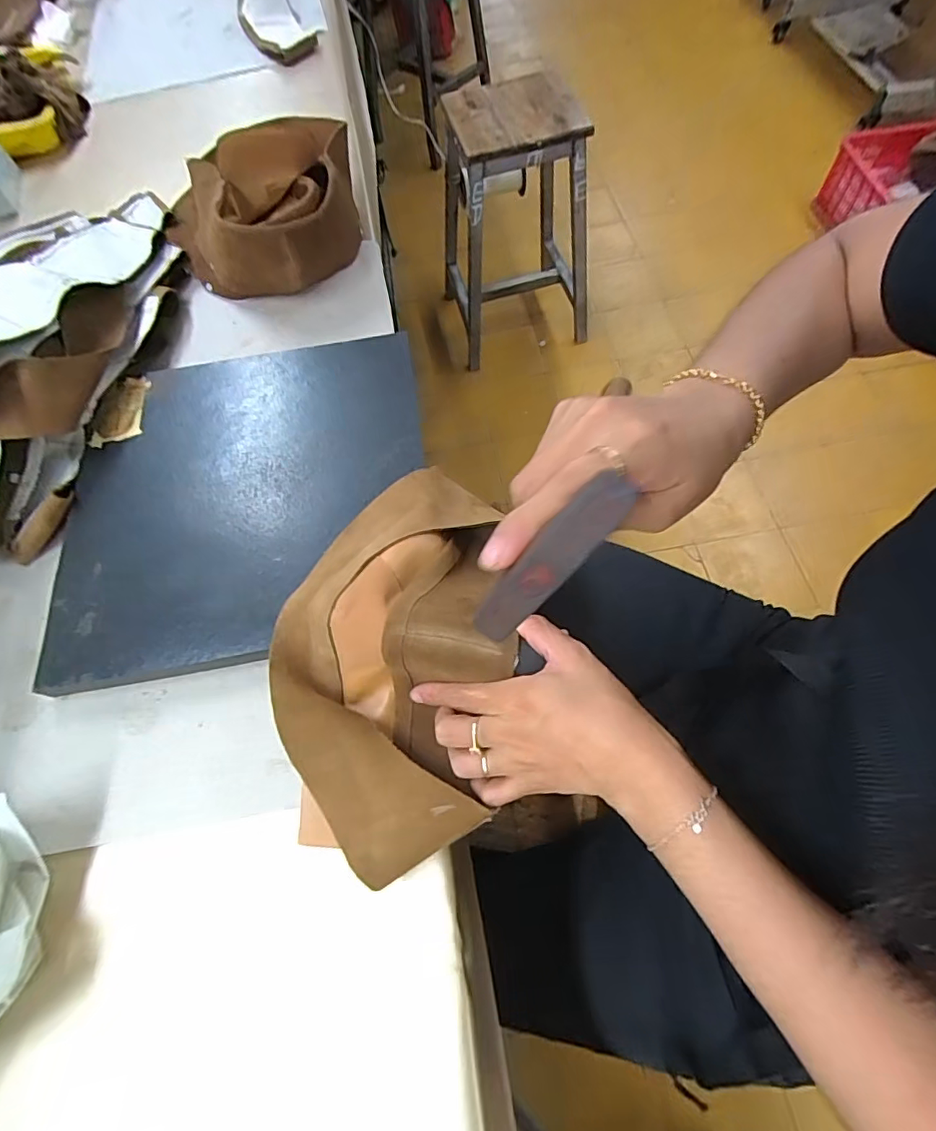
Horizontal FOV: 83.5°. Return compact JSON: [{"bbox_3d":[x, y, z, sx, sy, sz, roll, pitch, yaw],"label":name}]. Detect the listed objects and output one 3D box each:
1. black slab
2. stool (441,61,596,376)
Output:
[{"bbox_3d":[-0.185,-0.064,0.452,0.291,0.024,0.305,-8,65,-1],"label":"black slab"},{"bbox_3d":[0.127,-0.853,1.322,0.340,0.502,0.321,-14,64,-2],"label":"stool"}]

